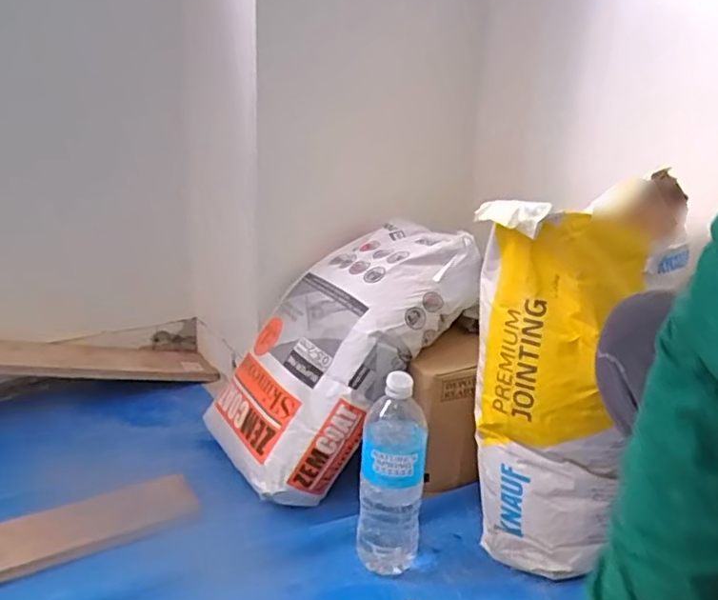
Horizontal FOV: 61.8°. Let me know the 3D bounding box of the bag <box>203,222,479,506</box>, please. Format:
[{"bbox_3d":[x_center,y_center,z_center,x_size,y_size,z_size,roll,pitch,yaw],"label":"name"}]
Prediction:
[{"bbox_3d":[-0.031,0.059,0.936,0.130,0.488,0.264,43,-8,-38],"label":"bag"}]

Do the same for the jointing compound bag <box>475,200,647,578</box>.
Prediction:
[{"bbox_3d":[0.210,0.111,0.725,0.194,0.436,0.100,15,20,33],"label":"jointing compound bag"}]

